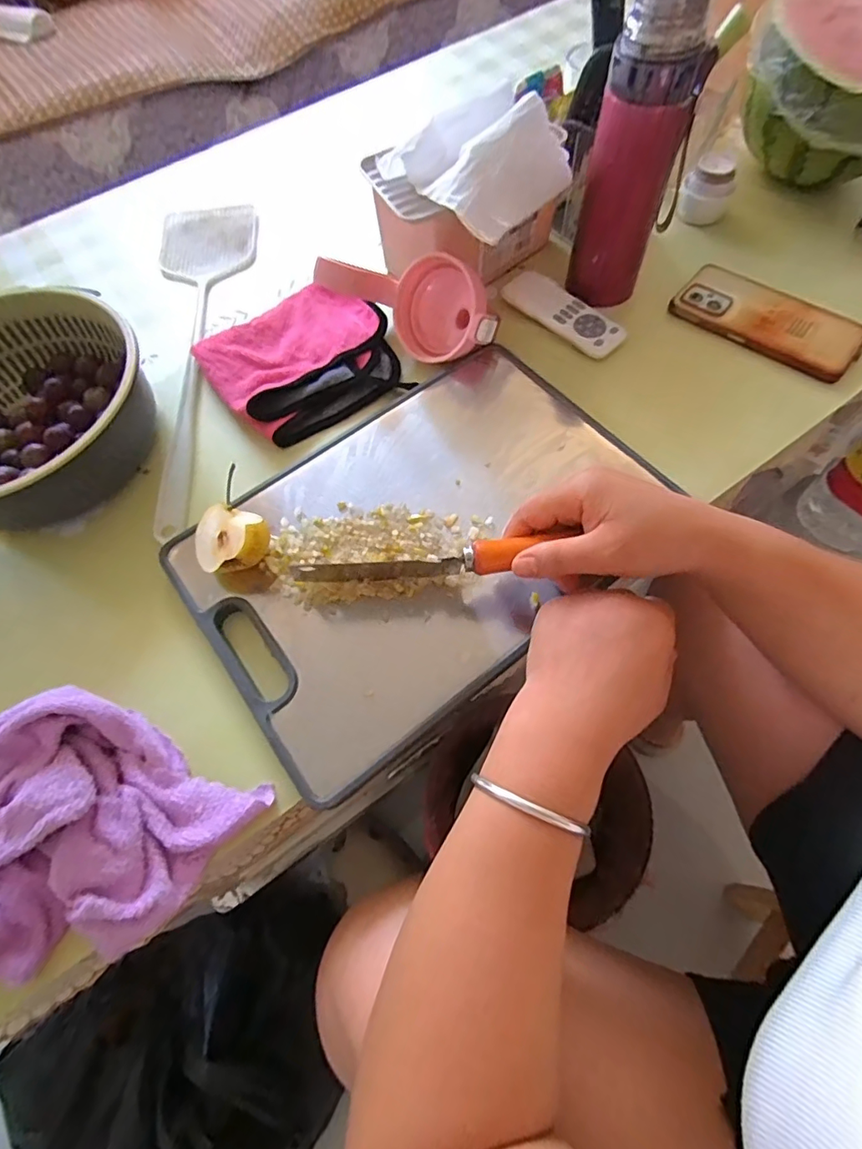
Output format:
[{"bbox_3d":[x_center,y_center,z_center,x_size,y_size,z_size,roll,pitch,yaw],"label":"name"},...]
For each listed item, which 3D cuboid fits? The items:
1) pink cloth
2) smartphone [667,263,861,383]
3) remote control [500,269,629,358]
[{"bbox_3d":[-0.117,-0.205,0.491,0.166,0.019,0.155,-35,66,-14],"label":"pink cloth"},{"bbox_3d":[0.312,-0.239,0.482,0.160,0.009,0.078,38,71,21],"label":"smartphone"},{"bbox_3d":[0.125,-0.253,0.499,0.041,0.012,0.127,-40,67,-16],"label":"remote control"}]

